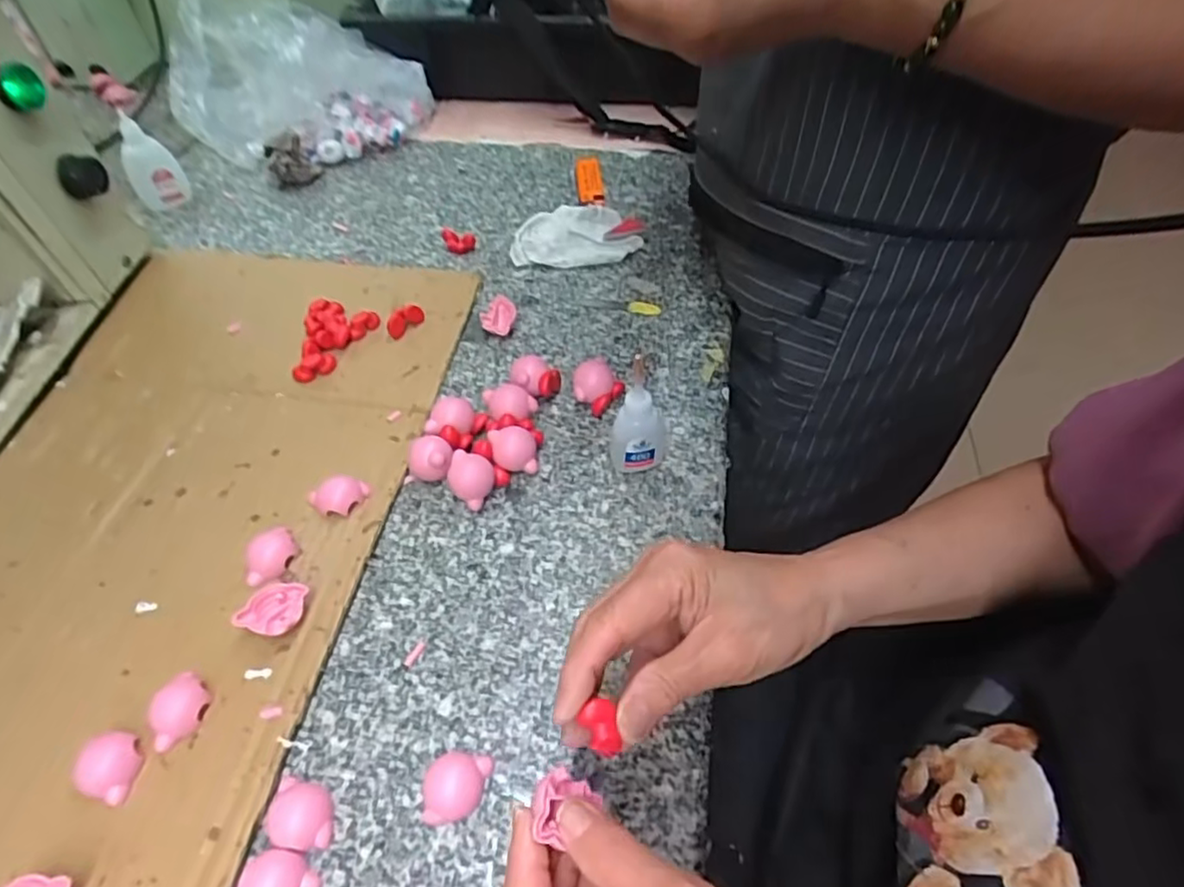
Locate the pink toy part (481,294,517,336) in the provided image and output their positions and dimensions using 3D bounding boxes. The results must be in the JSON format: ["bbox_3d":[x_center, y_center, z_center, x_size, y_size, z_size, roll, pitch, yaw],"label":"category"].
[{"bbox_3d":[-0.073,-0.099,0.518,0.027,0.018,0.041,-5,52,-4],"label":"pink toy part"}]

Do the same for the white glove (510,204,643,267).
[{"bbox_3d":[-0.015,-0.178,0.573,0.105,0.023,0.061,-20,55,-15],"label":"white glove"}]

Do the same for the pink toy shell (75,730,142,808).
[{"bbox_3d":[-0.231,0.154,0.317,0.027,0.011,0.028,14,53,10],"label":"pink toy shell"}]

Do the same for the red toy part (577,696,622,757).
[{"bbox_3d":[0.003,0.110,0.258,0.014,0.010,0.019,-8,52,-6],"label":"red toy part"}]

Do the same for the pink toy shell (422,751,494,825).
[{"bbox_3d":[-0.066,0.166,0.320,0.030,0.008,0.031,4,52,3],"label":"pink toy shell"}]

